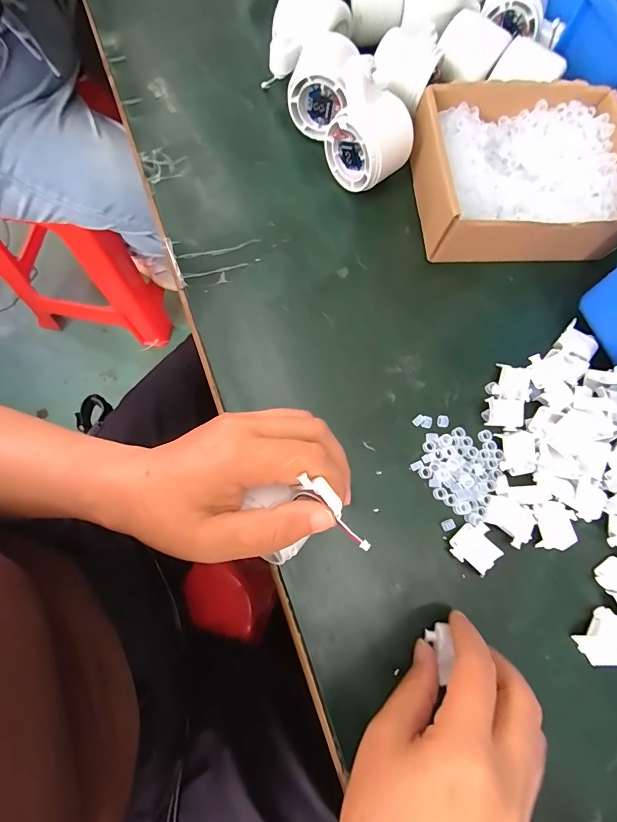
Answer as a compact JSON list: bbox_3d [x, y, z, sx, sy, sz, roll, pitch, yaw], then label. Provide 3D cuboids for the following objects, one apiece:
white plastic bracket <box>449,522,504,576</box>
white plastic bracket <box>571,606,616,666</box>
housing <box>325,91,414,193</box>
[{"bbox_3d":[0.115,0.094,0.265,0.029,0.011,0.029,-39,82,-12],"label":"white plastic bracket"},{"bbox_3d":[0.197,0.152,0.258,0.033,0.015,0.026,-25,79,-10],"label":"white plastic bracket"},{"bbox_3d":[0.050,-0.223,0.318,0.057,0.051,0.053,42,77,7],"label":"housing"}]

